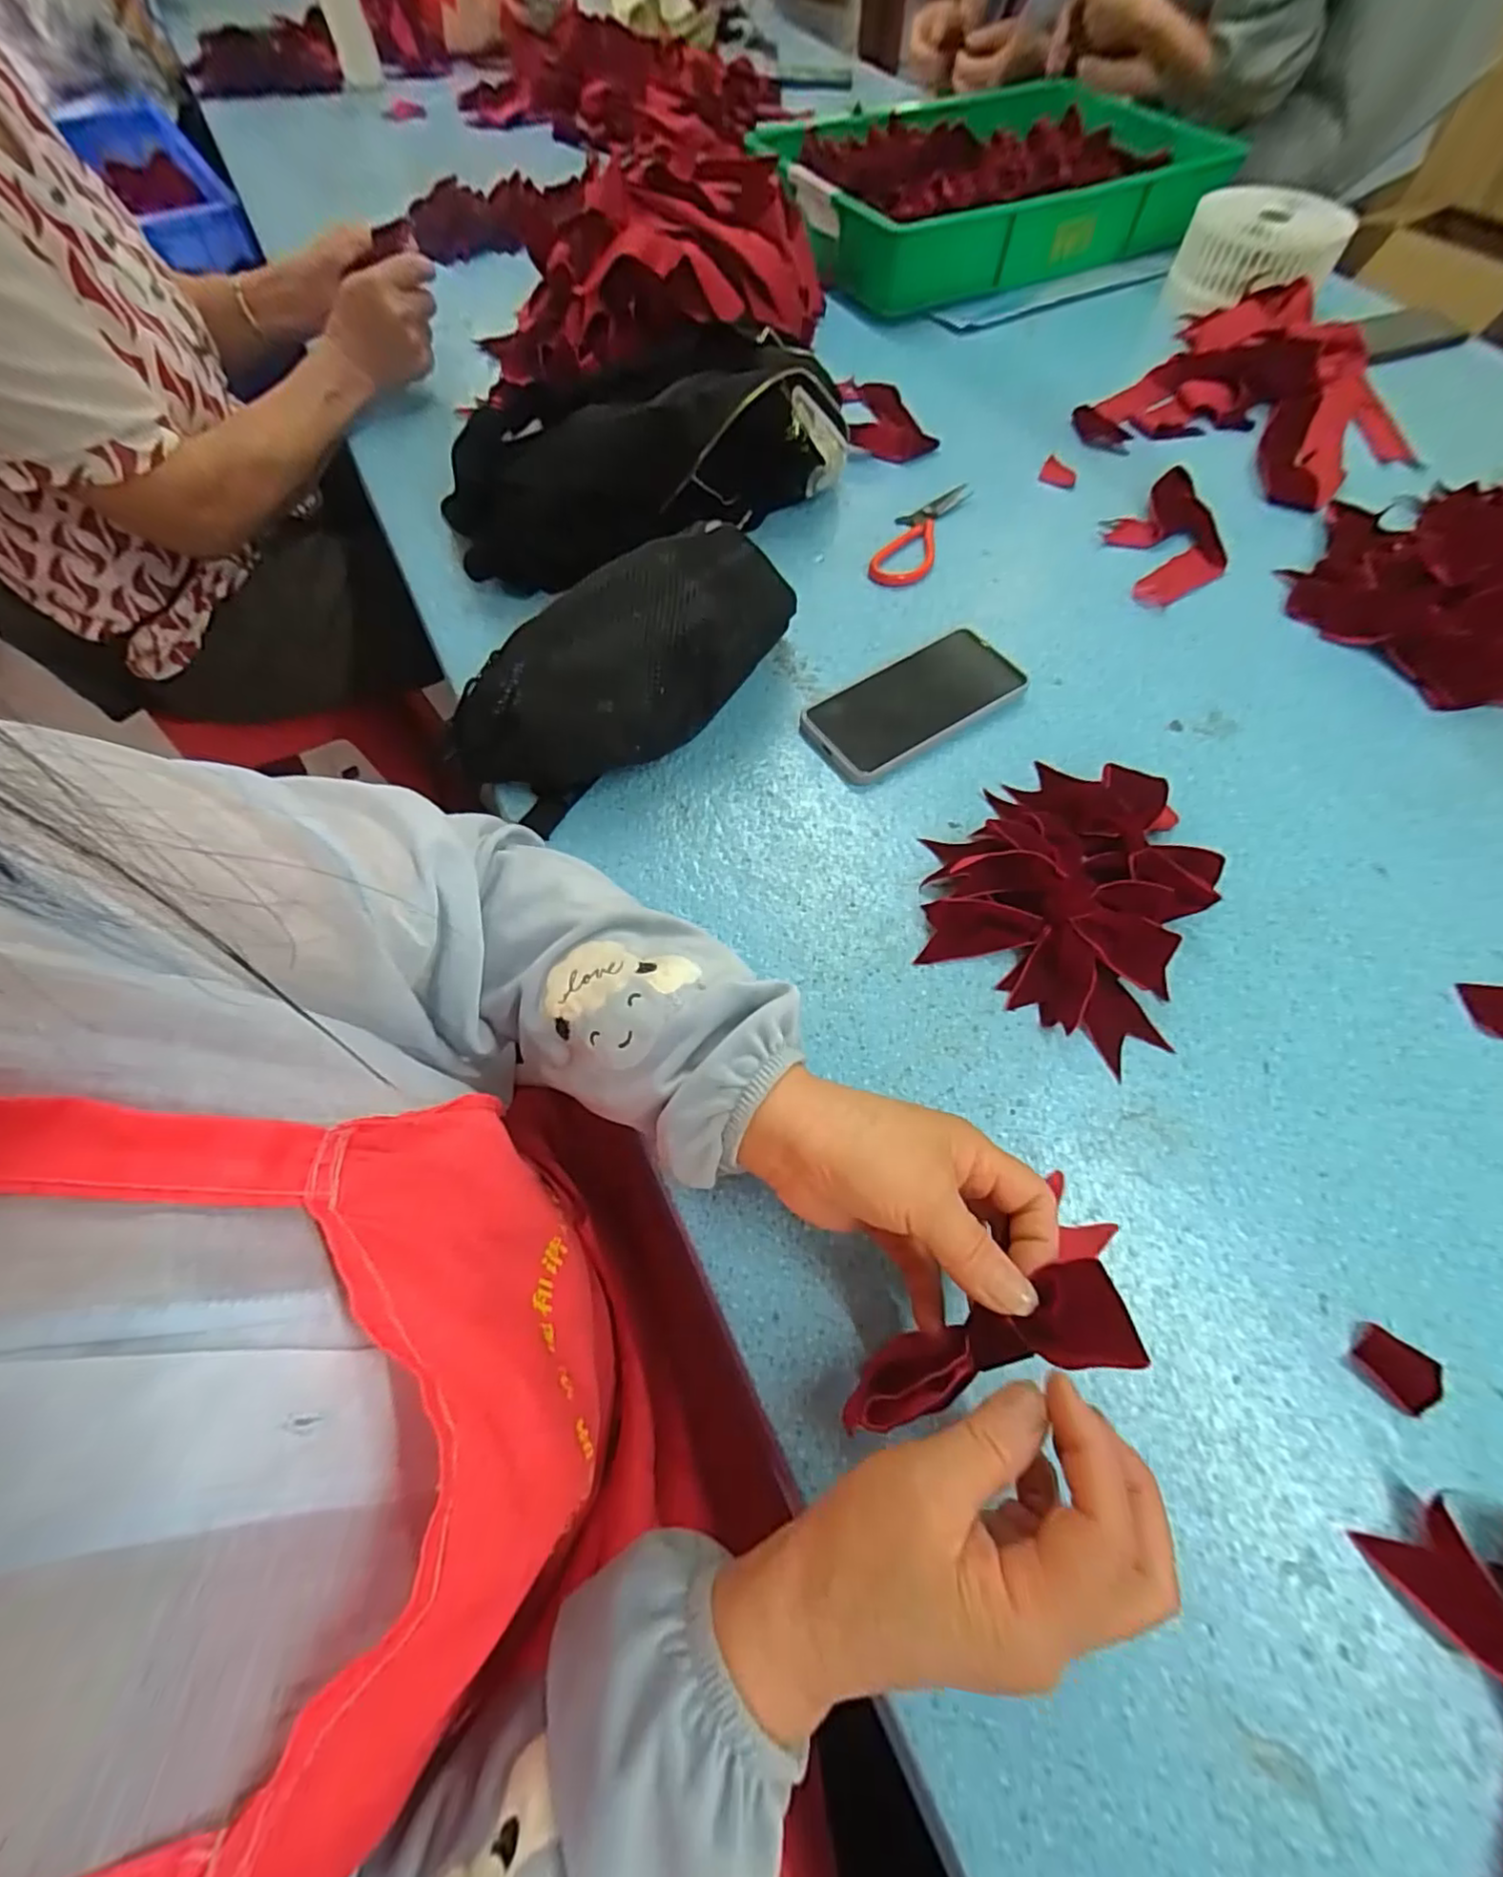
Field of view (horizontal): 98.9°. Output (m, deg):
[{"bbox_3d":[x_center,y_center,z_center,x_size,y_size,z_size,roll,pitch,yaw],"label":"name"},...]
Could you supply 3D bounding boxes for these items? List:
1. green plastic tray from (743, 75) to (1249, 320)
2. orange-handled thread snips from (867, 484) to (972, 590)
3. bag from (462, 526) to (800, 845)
[{"bbox_3d":[0.298,-0.983,0.844,0.555,0.092,0.403,-20,65,-9],"label":"green plastic tray"},{"bbox_3d":[0.151,-0.365,0.576,0.048,0.010,0.148,23,66,12],"label":"orange-handled thread snips"},{"bbox_3d":[-0.070,-0.185,0.442,0.125,0.094,0.252,41,71,19],"label":"bag"}]

